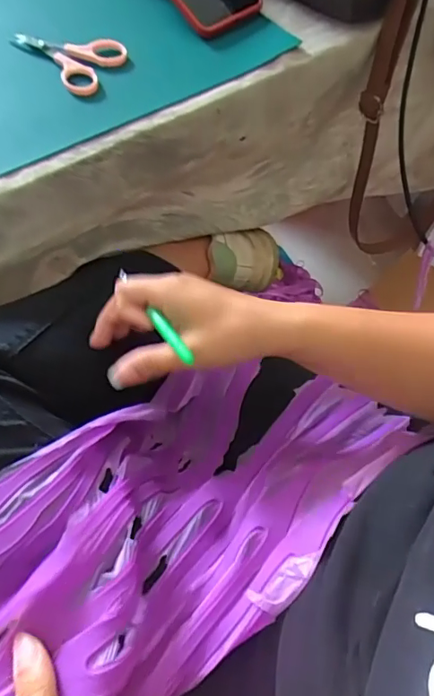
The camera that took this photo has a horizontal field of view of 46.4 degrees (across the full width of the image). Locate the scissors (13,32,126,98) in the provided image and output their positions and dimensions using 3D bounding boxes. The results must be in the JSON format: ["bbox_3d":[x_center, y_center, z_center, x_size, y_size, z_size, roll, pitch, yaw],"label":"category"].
[{"bbox_3d":[-0.128,-0.269,0.458,0.065,0.011,0.103,-37,69,-18],"label":"scissors"}]

